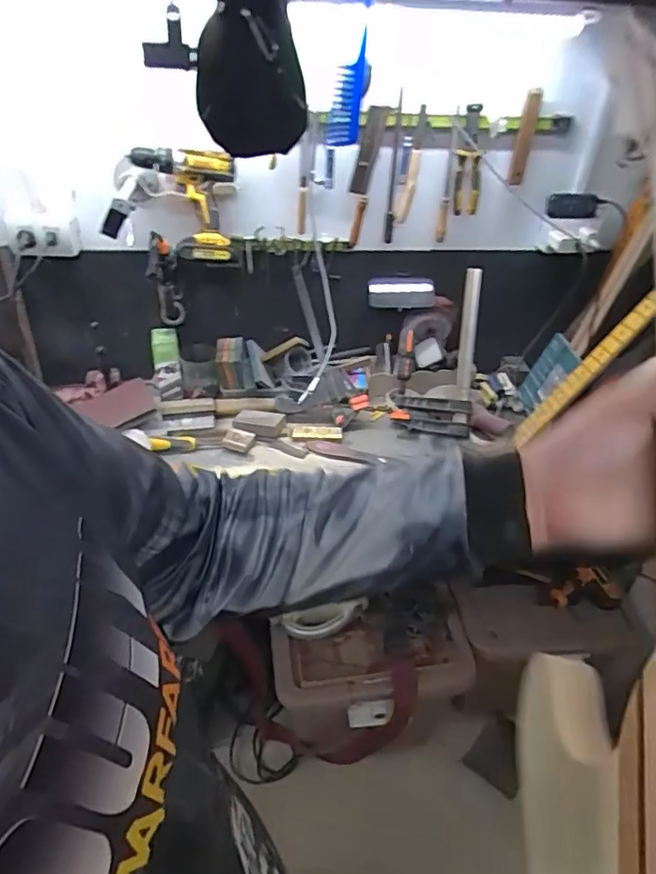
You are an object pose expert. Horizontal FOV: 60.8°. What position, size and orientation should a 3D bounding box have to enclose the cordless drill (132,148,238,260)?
[{"bbox_3d":[-0.267,-0.442,1.061,0.184,0.174,0.089,-6,38,-11],"label":"cordless drill"}]

